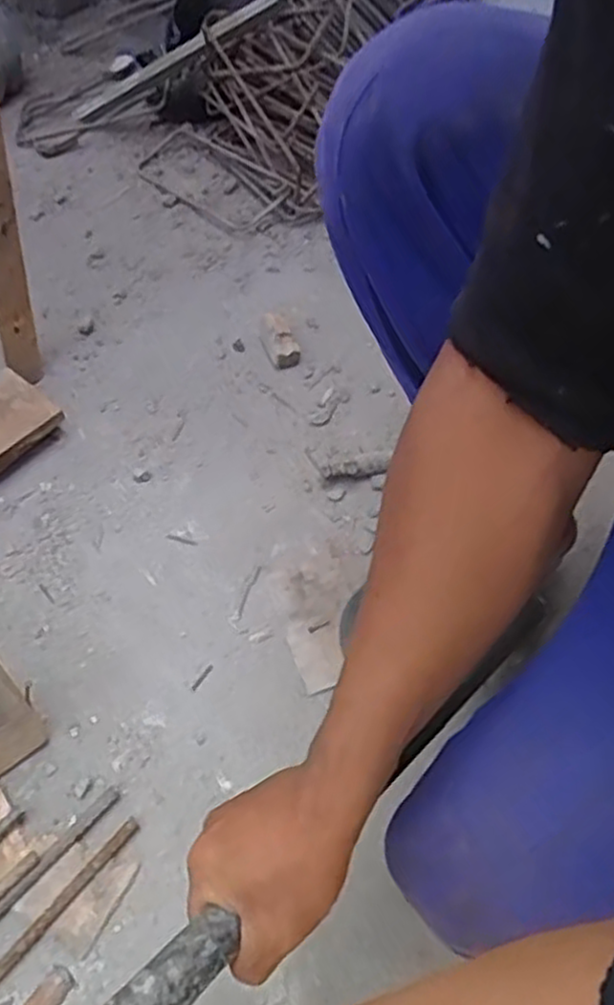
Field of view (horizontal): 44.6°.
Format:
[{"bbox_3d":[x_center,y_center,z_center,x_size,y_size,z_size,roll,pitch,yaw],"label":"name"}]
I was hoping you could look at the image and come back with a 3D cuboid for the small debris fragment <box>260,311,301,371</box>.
[{"bbox_3d":[-0.037,-0.221,1.029,0.040,0.034,0.084,-17,55,-11],"label":"small debris fragment"}]

